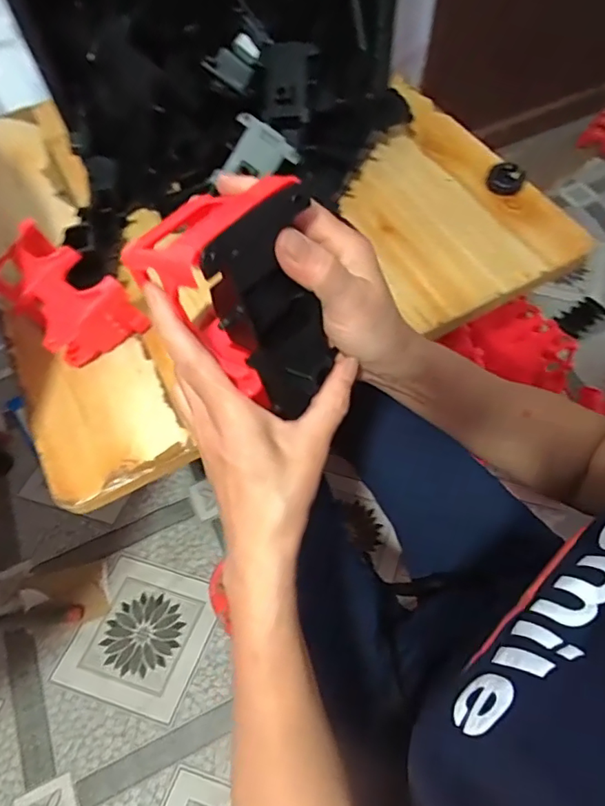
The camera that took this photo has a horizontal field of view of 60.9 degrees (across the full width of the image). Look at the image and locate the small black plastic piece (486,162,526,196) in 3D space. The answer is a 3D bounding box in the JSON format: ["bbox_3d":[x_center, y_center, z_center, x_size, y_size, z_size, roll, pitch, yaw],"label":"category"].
[{"bbox_3d":[0.259,-0.285,0.656,0.044,0.022,0.043,20,62,13],"label":"small black plastic piece"}]

